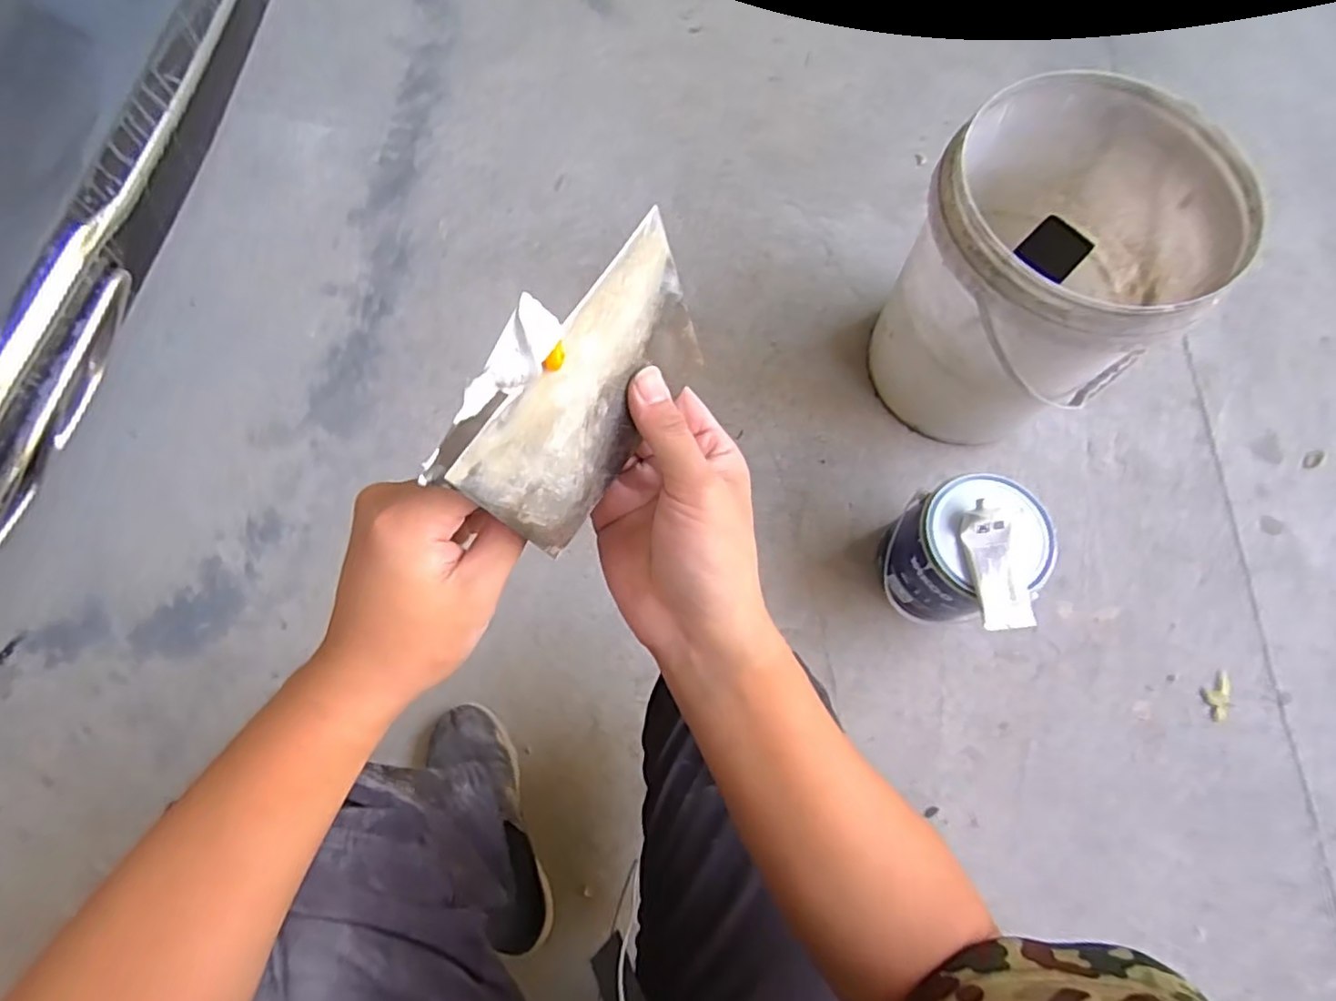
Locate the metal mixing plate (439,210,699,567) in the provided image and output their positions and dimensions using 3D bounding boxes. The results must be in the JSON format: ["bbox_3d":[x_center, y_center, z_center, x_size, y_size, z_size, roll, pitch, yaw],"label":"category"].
[{"bbox_3d":[-0.029,-0.044,0.274,0.005,0.071,0.132,25,75,37],"label":"metal mixing plate"}]

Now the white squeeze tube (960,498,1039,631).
[{"bbox_3d":[0.352,0.069,0.680,0.054,0.017,0.133,-6,72,-3],"label":"white squeeze tube"}]

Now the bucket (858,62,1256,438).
[{"bbox_3d":[0.428,-0.257,0.781,0.280,0.332,0.311,37,75,11],"label":"bucket"}]

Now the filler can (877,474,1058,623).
[{"bbox_3d":[0.345,0.062,0.762,0.144,0.166,0.136,1,71,-2],"label":"filler can"}]

